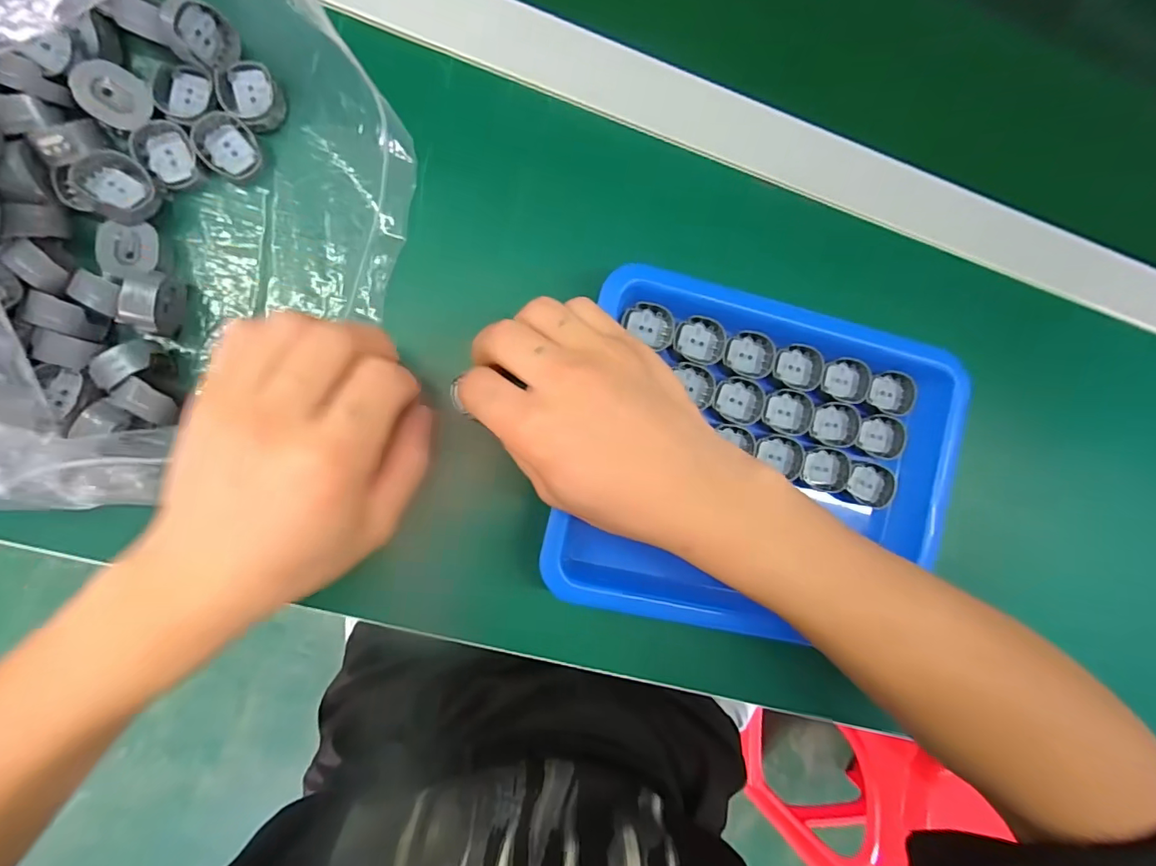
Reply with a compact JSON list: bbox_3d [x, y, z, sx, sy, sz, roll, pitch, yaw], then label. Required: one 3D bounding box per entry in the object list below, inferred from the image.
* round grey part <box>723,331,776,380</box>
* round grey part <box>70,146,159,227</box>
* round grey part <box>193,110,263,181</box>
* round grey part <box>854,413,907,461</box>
[{"bbox_3d":[0.095,-0.043,0.284,0.027,0.006,0.025,0,90,-10],"label":"round grey part"},{"bbox_3d":[-0.206,-0.110,0.231,0.031,0.012,0.026,38,84,-8],"label":"round grey part"},{"bbox_3d":[-0.166,-0.136,0.245,0.026,0.009,0.026,0,90,-10],"label":"round grey part"},{"bbox_3d":[0.175,0.002,0.299,0.025,0.010,0.023,0,90,-10],"label":"round grey part"}]

